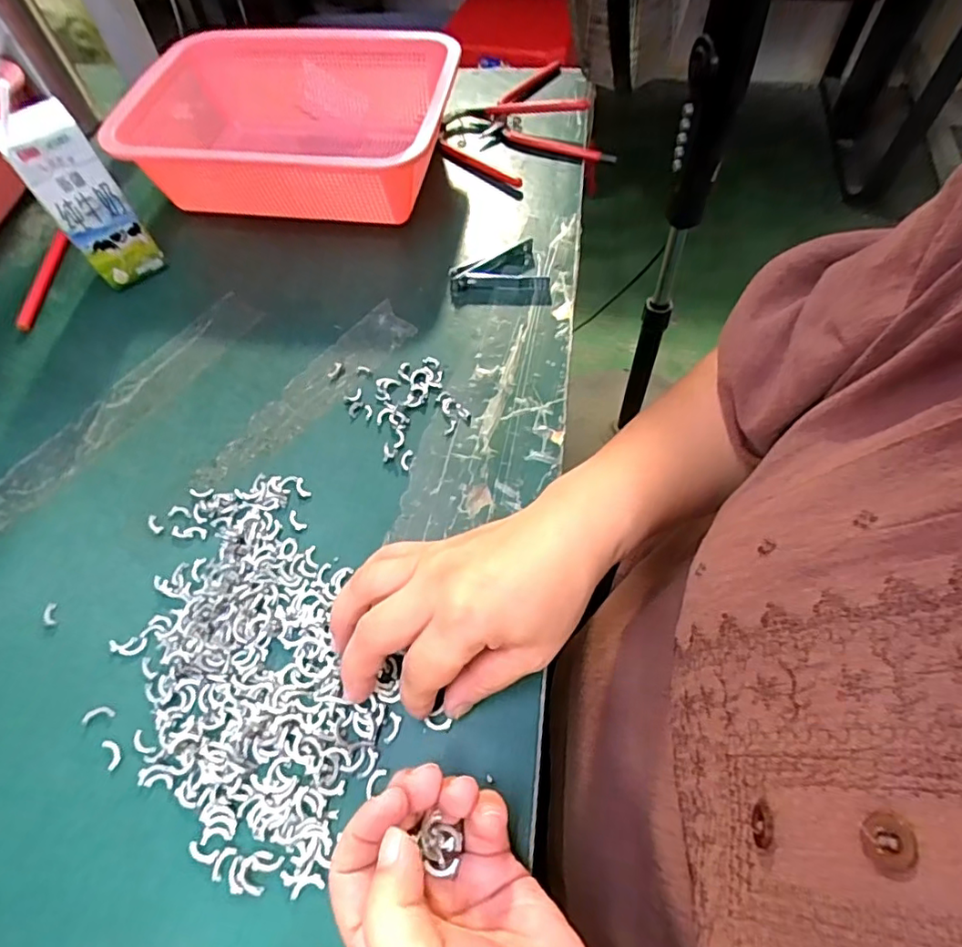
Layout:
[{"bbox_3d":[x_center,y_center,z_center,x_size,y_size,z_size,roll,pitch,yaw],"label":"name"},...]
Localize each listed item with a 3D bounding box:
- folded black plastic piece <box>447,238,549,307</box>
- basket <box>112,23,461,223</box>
[{"bbox_3d":[0.012,-0.153,0.436,0.073,0.015,0.053,-12,60,-3],"label":"folded black plastic piece"},{"bbox_3d":[-0.157,-0.295,0.490,0.266,0.084,0.181,6,61,8],"label":"basket"}]

